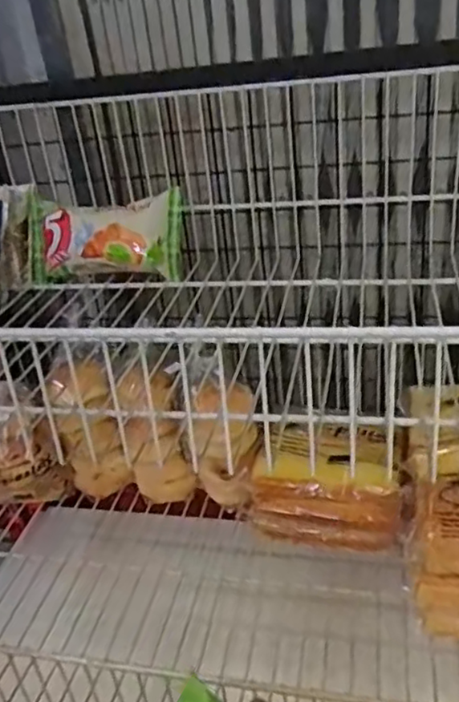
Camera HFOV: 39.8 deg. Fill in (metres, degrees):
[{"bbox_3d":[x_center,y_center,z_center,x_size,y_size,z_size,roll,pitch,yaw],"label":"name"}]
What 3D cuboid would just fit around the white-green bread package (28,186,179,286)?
[{"bbox_3d":[-0.154,-0.134,0.765,0.188,0.090,0.067,4,31,19],"label":"white-green bread package"}]

